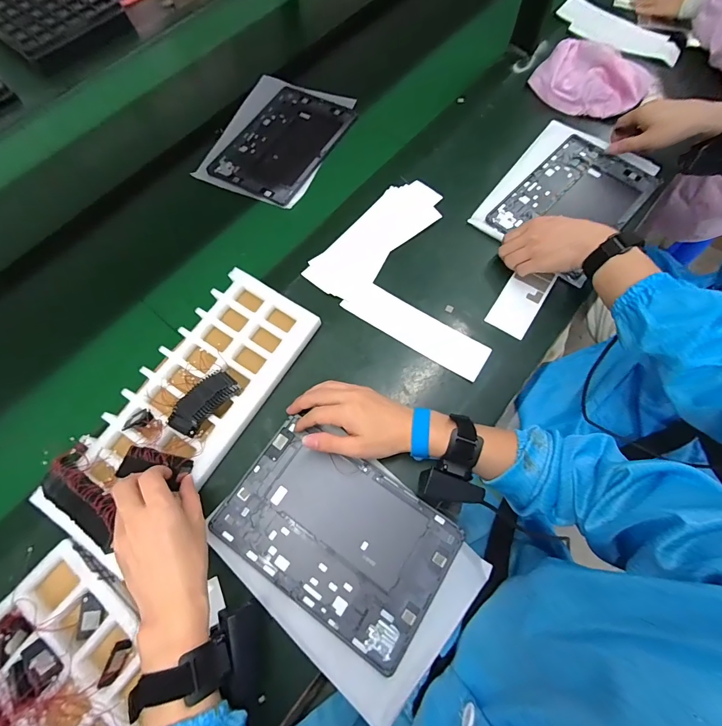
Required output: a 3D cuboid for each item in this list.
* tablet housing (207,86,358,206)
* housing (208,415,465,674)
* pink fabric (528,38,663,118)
[{"bbox_3d":[-0.140,-0.404,0.670,0.172,0.007,0.257,27,73,11],"label":"tablet housing"},{"bbox_3d":[-0.029,0.195,0.426,0.251,0.008,0.163,33,74,13],"label":"housing"},{"bbox_3d":[0.422,-0.531,0.684,0.177,0.042,0.184,-26,71,-7],"label":"pink fabric"}]

